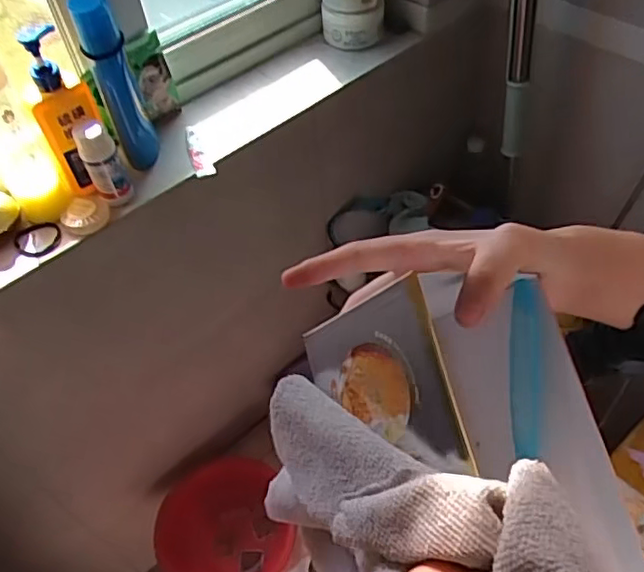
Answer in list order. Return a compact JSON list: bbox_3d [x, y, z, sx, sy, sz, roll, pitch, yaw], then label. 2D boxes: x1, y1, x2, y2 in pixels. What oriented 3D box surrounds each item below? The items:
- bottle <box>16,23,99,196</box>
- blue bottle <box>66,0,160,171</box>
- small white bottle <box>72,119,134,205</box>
[{"bbox_3d":[-0.300,-0.203,0.714,0.068,0.194,0.048,-34,45,-21],"label":"bottle"},{"bbox_3d":[-0.248,-0.247,0.745,0.048,0.206,0.058,-19,52,-11],"label":"blue bottle"},{"bbox_3d":[-0.263,-0.148,0.731,0.041,0.104,0.032,-26,54,-16],"label":"small white bottle"}]

